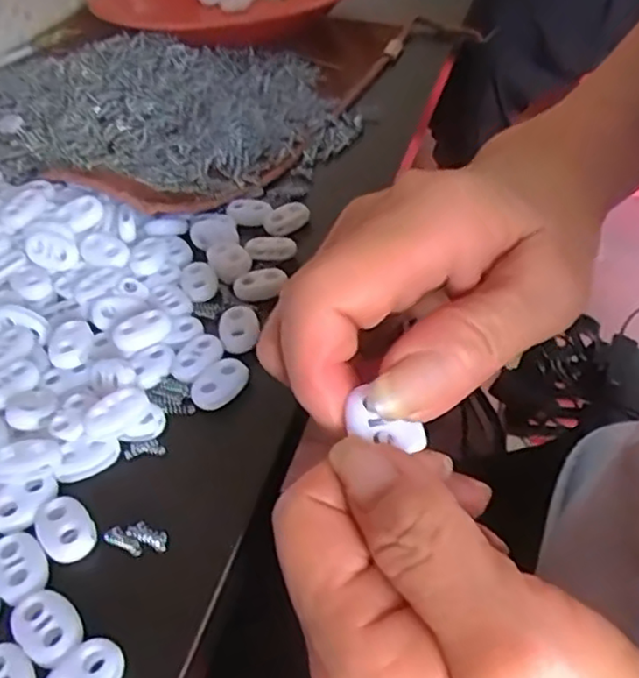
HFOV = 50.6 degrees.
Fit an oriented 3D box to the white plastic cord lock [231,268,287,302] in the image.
[{"bbox_3d":[-0.025,-0.023,0.281,0.021,0.006,0.014,-10,43,-2],"label":"white plastic cord lock"}]

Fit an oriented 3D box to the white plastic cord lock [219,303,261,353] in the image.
[{"bbox_3d":[-0.032,-0.005,0.261,0.015,0.004,0.021,-9,43,-2],"label":"white plastic cord lock"}]

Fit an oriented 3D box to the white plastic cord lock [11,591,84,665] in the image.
[{"bbox_3d":[-0.074,0.077,0.182,0.023,0.004,0.015,29,55,33],"label":"white plastic cord lock"}]

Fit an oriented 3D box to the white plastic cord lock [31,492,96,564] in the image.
[{"bbox_3d":[-0.078,0.058,0.206,0.015,0.004,0.022,-31,48,-23],"label":"white plastic cord lock"}]

